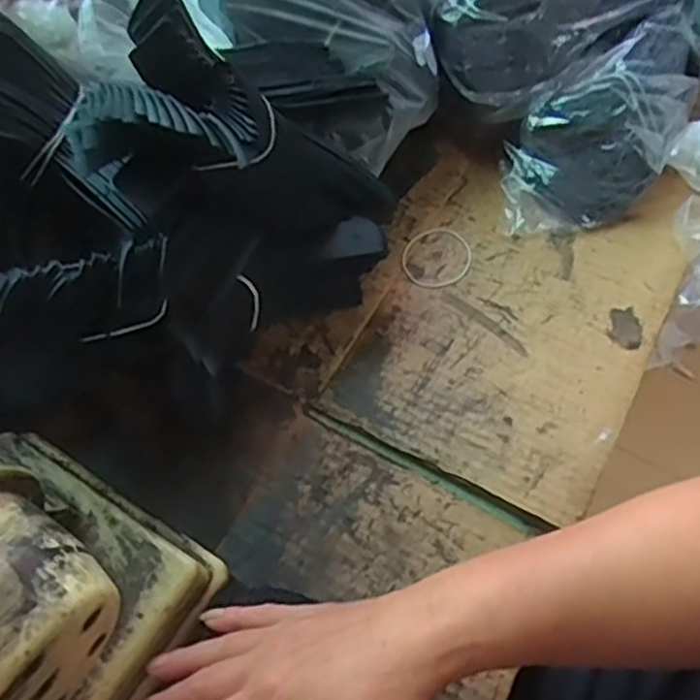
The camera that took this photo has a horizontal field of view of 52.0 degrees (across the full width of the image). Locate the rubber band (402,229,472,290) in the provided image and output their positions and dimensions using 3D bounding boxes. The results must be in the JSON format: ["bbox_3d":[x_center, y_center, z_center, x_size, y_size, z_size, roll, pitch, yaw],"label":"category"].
[{"bbox_3d":[0.070,-0.075,0.574,0.054,0.004,0.059,1,61,-2],"label":"rubber band"}]

